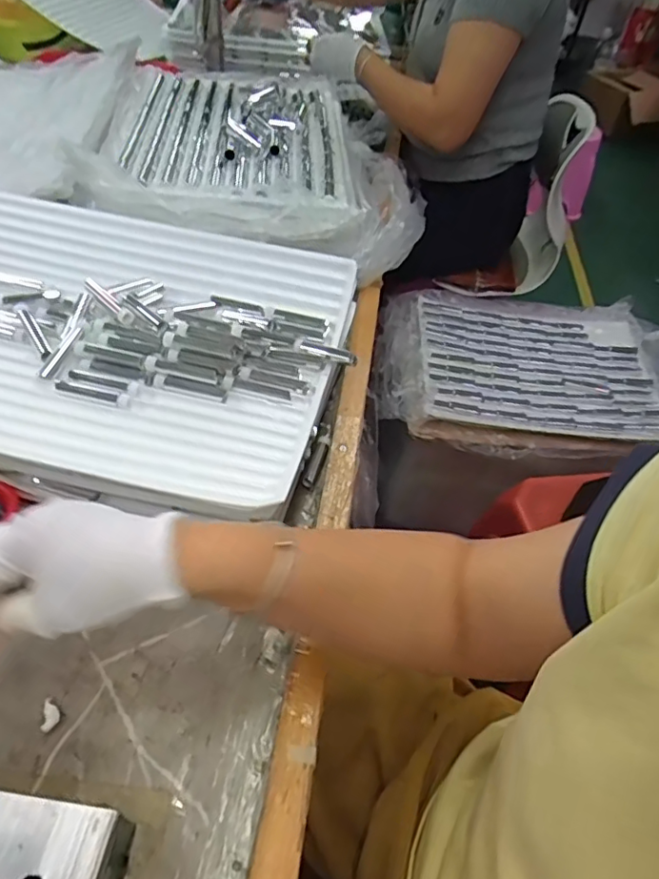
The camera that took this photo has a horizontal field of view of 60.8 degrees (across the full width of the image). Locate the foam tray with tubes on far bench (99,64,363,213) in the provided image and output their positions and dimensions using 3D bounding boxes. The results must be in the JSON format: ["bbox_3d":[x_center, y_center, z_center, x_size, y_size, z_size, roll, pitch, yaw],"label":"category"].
[{"bbox_3d":[-0.141,-0.470,0.838,0.349,0.021,0.457,3,48,-5],"label":"foam tray with tubes on far bench"}]

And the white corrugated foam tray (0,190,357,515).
[{"bbox_3d":[-0.241,-0.113,0.531,0.506,0.043,0.350,12,48,3],"label":"white corrugated foam tray"}]

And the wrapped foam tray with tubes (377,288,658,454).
[{"bbox_3d":[0.389,-0.136,1.038,0.604,0.055,0.411,8,48,2],"label":"wrapped foam tray with tubes"}]

